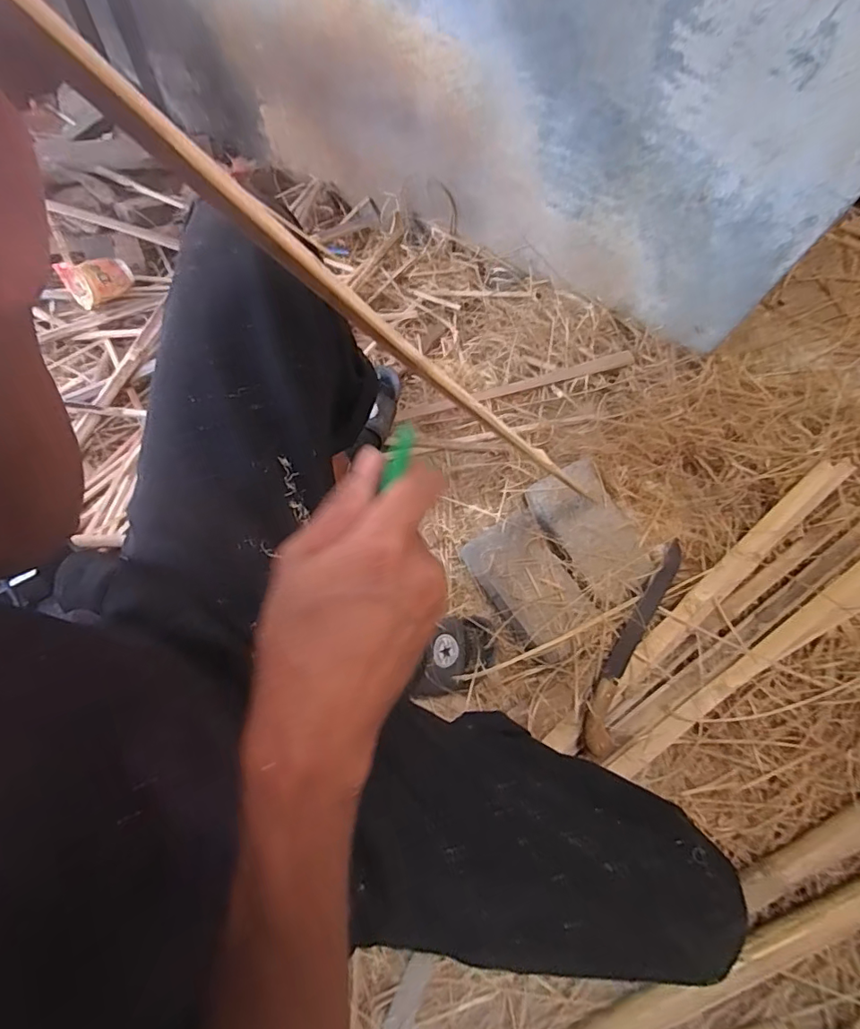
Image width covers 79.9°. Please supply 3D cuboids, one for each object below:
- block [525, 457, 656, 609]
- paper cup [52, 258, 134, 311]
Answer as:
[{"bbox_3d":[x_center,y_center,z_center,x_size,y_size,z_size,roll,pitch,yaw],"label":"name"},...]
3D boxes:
[{"bbox_3d":[0.243,0.023,0.777,0.120,0.054,0.205,-27,76,-10],"label":"block"},{"bbox_3d":[-0.560,-0.396,0.869,0.101,0.045,0.070,-28,77,-10],"label":"paper cup"}]

